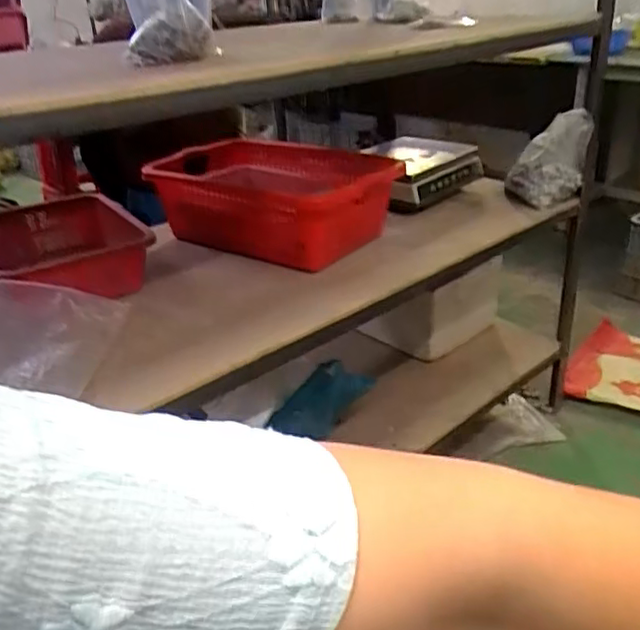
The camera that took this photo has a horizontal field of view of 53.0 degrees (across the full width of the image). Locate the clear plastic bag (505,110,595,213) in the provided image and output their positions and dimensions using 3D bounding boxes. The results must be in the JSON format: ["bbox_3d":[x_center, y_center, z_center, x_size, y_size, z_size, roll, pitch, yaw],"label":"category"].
[{"bbox_3d":[0.495,-0.338,1.390,0.151,0.159,0.181,9,30,22],"label":"clear plastic bag"}]

